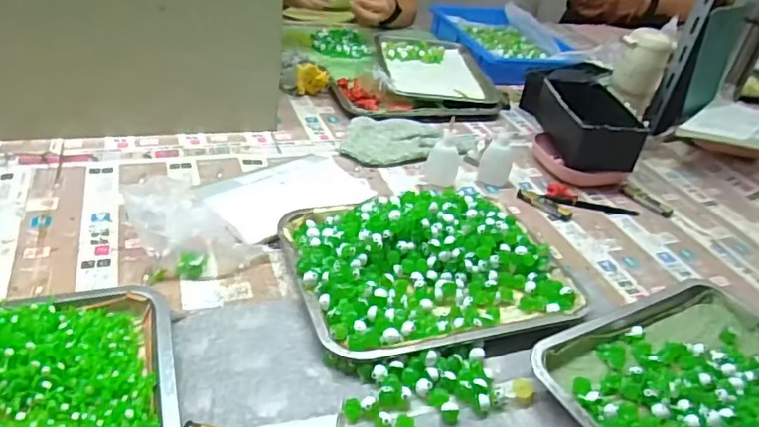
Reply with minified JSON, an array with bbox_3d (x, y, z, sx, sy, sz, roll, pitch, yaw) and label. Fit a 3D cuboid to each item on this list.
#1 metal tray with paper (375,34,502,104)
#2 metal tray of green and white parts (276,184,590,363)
[{"bbox_3d":[0.102,-0.273,1.086,0.189,0.030,0.263,1,35,-10],"label":"metal tray with paper"},{"bbox_3d":[0.055,0.047,0.627,0.290,0.042,0.228,-6,37,-19],"label":"metal tray of green and white parts"}]

